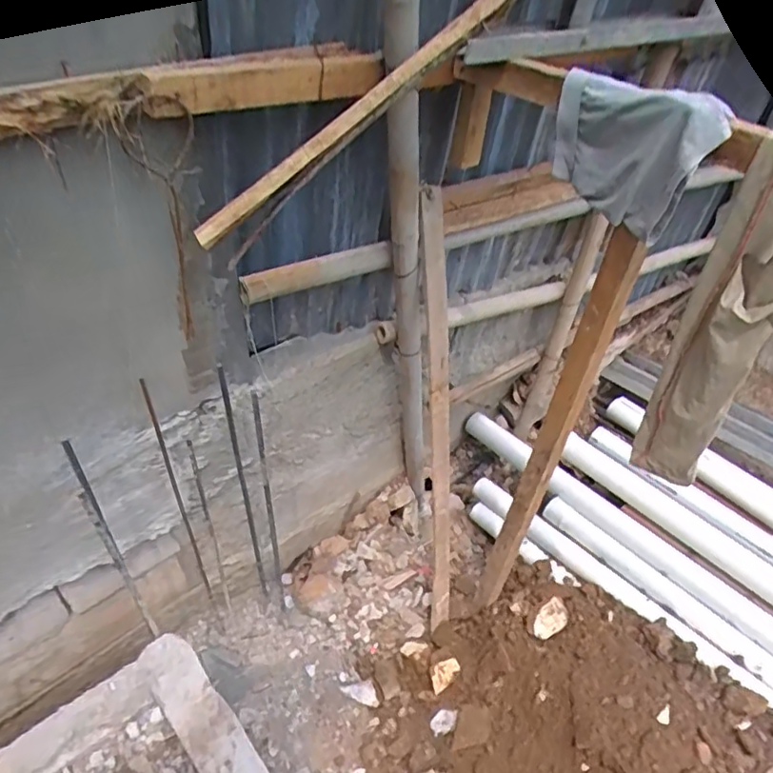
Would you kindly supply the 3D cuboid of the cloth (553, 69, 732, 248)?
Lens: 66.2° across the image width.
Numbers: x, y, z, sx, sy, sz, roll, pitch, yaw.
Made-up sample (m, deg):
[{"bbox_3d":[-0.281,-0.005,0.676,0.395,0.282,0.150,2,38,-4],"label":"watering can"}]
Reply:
[{"bbox_3d":[0.356,-0.343,0.881,0.051,0.184,0.241,-26,49,-30],"label":"cloth"}]

